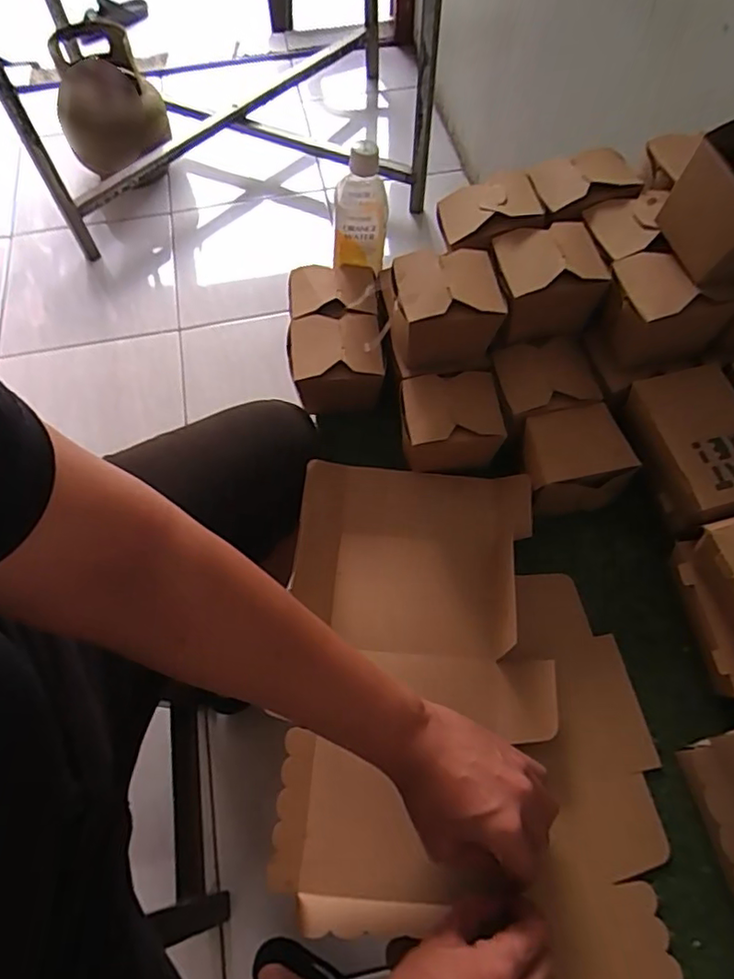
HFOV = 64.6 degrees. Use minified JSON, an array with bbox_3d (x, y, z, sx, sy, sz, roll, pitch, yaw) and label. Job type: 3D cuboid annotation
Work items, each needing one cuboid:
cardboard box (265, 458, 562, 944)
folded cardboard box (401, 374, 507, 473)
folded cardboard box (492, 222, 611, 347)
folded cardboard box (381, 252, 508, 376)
[{"bbox_3d":[0.047,0.163,0.546,0.233,0.058,0.403,0,63,0],"label":"cardboard box"},{"bbox_3d":[0.081,-0.069,0.613,0.104,0.065,0.093,-6,63,-3],"label":"folded cardboard box"},{"bbox_3d":[0.179,-0.206,0.592,0.098,0.084,0.089,-6,63,-3],"label":"folded cardboard box"},{"bbox_3d":[0.073,-0.176,0.593,0.107,0.099,0.084,-7,63,-4],"label":"folded cardboard box"}]

